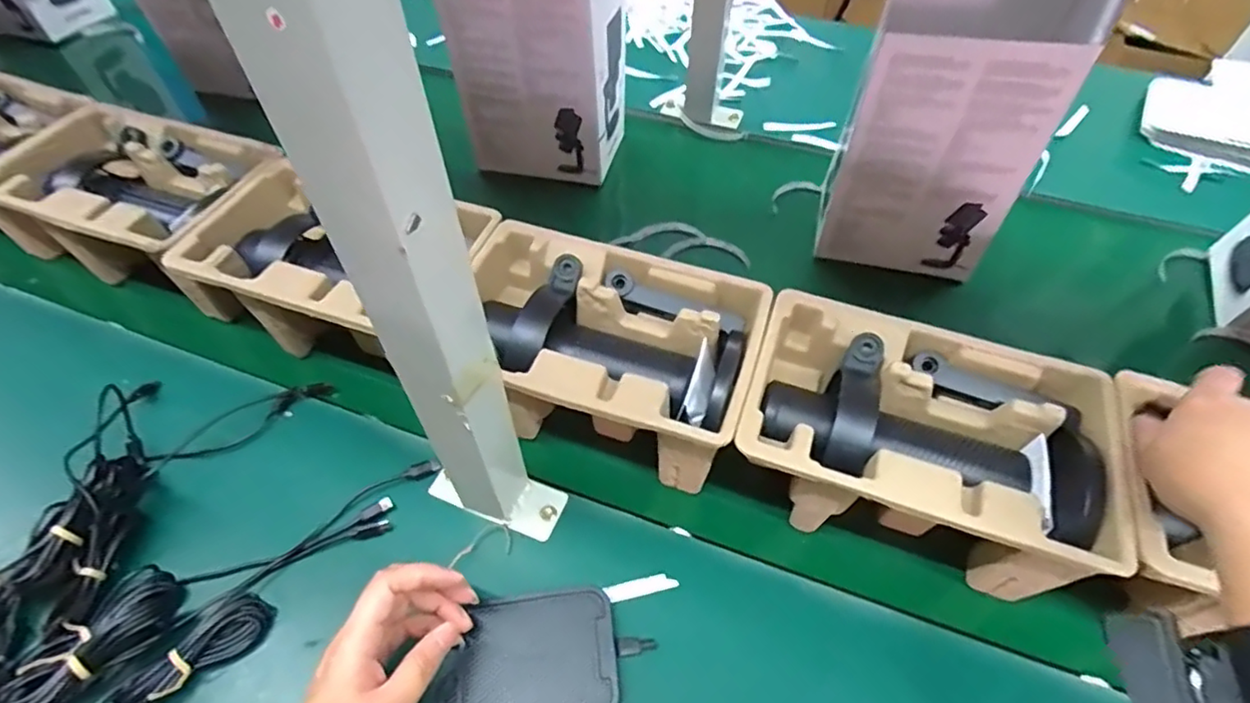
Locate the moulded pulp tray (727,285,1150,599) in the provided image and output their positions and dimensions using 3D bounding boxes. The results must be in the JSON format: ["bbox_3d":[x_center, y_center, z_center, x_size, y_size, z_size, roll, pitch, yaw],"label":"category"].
[{"bbox_3d":[0.198,0.071,0.438,0.223,0.117,0.143,16,56,12],"label":"moulded pulp tray"}]

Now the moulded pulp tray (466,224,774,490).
[{"bbox_3d":[-0.017,0.004,0.473,0.224,0.099,0.143,16,57,12],"label":"moulded pulp tray"}]

